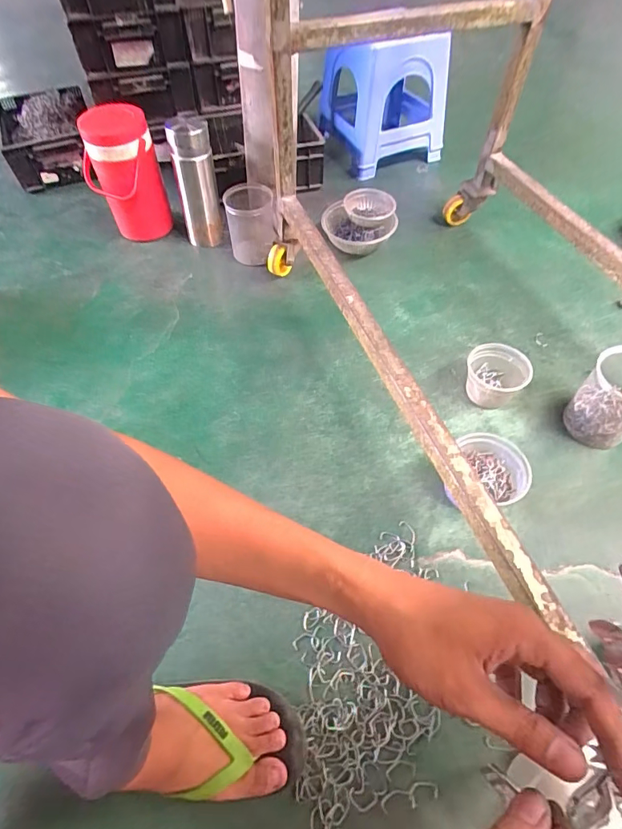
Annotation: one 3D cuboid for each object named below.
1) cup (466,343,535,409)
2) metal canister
[{"bbox_3d":[0.319,-0.065,0.798,0.104,0.069,0.093,26,60,18],"label":"cup"},{"bbox_3d":[-0.243,-0.484,0.977,0.089,0.262,0.071,-12,56,-7],"label":"metal canister"}]

